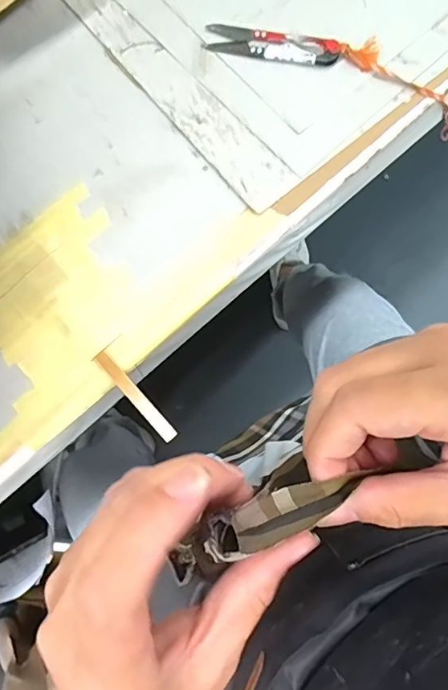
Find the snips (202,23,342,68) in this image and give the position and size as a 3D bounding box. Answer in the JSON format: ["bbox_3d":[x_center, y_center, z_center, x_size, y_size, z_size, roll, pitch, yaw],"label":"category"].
[{"bbox_3d":[0.037,-0.237,0.399,0.105,0.011,0.024,13,81,3],"label":"snips"}]

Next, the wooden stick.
[{"bbox_3d":[-0.061,0.035,0.355,0.010,0.005,0.078,-42,82,-6],"label":"wooden stick"}]

